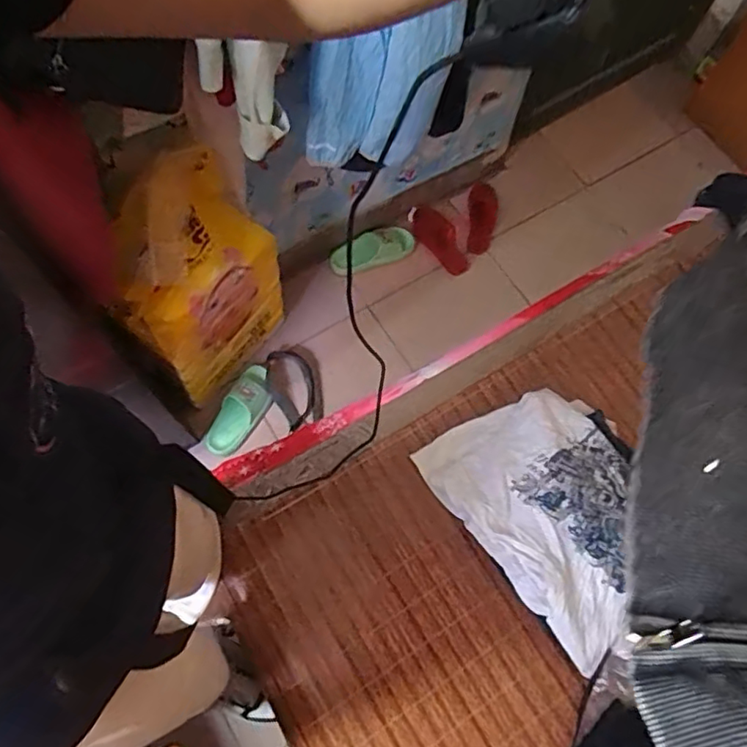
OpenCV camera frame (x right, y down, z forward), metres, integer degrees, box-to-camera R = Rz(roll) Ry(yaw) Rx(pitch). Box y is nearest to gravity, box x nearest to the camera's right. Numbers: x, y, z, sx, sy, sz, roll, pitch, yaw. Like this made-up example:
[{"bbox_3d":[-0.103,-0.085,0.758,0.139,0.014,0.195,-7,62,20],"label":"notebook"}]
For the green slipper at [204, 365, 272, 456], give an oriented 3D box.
[{"bbox_3d":[-0.320,0.089,1.443,0.100,0.065,0.237,24,72,6],"label":"green slipper"}]

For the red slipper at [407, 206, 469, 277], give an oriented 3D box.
[{"bbox_3d":[0.189,-0.376,1.661,0.097,0.043,0.234,-32,75,-12],"label":"red slipper"}]

